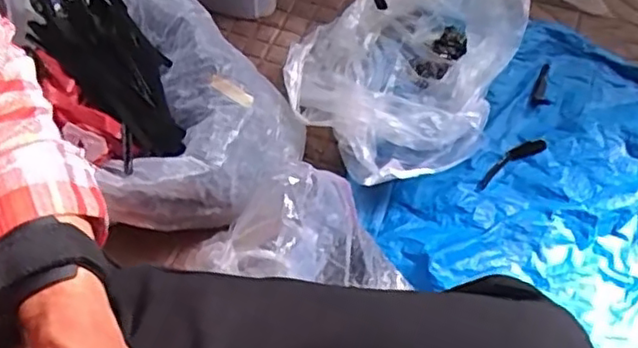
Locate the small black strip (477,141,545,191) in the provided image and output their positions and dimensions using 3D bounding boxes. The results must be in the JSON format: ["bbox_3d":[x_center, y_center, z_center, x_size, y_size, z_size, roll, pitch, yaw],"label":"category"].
[{"bbox_3d":[0.290,-0.018,0.985,0.142,0.012,0.027,-29,62,-18],"label":"small black strip"}]

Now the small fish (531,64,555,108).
[{"bbox_3d":[0.378,-0.140,1.076,0.037,0.021,0.105,22,60,13],"label":"small fish"}]

